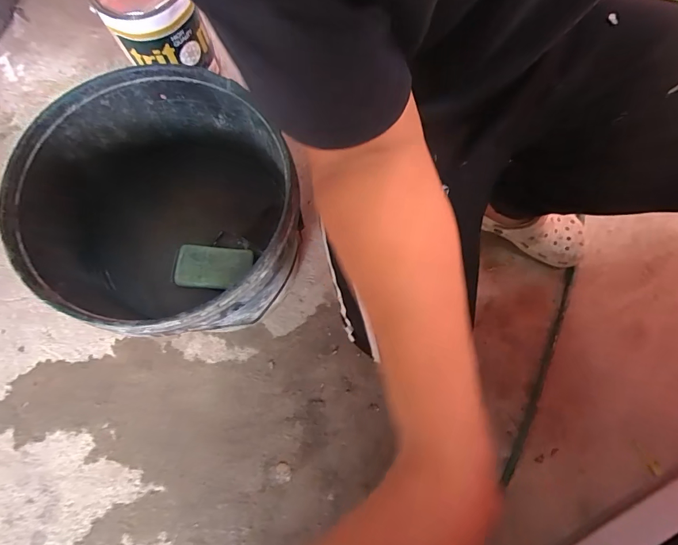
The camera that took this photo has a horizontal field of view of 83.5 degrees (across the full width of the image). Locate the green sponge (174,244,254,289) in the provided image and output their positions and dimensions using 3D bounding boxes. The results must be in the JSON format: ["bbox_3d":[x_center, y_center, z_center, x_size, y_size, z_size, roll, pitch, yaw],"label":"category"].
[{"bbox_3d":[-0.179,-0.008,0.546,0.106,0.010,0.060,5,76,-1],"label":"green sponge"}]

